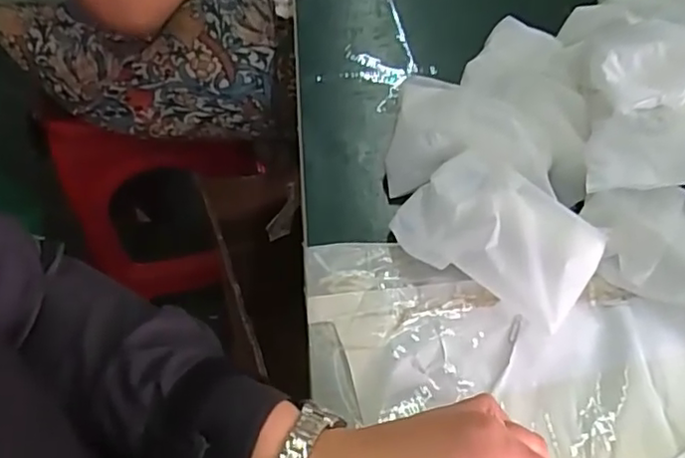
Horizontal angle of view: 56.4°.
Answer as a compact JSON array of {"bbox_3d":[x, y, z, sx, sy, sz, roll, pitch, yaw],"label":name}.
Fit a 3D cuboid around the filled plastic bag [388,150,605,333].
[{"bbox_3d":[0.100,0.005,0.418,0.127,0.040,0.085,34,64,23],"label":"filled plastic bag"}]

